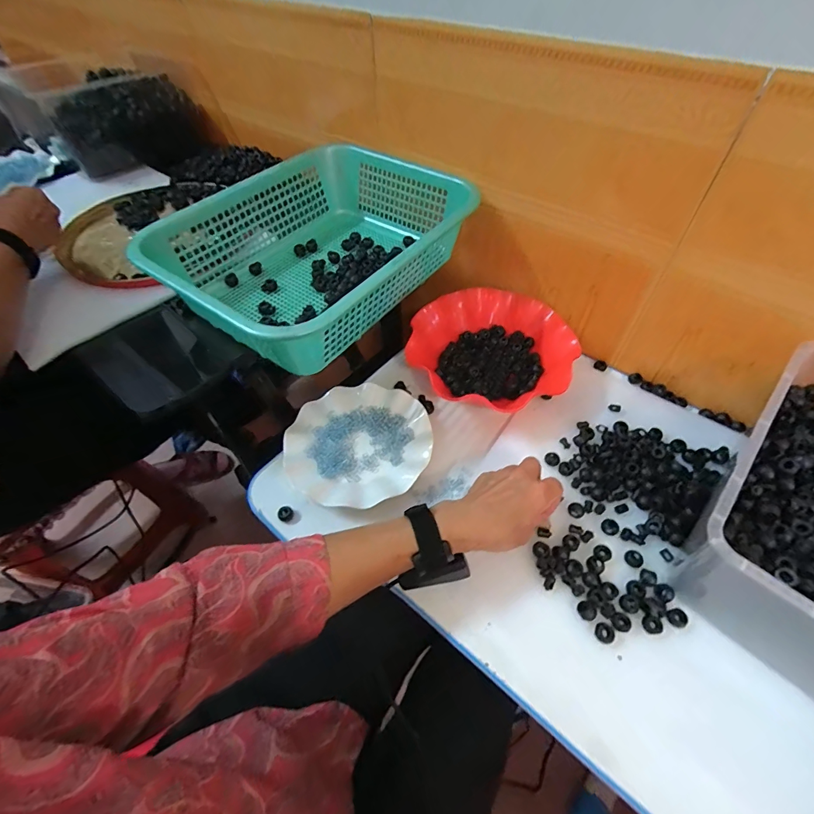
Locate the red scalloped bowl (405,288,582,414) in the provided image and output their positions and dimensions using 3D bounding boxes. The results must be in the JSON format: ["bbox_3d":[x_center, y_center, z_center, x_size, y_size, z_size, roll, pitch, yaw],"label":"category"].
[{"bbox_3d":[0.121,-0.086,0.586,0.223,0.052,0.194,19,56,15],"label":"red scalloped bowl"}]

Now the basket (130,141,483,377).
[{"bbox_3d":[-0.112,-0.207,0.548,0.289,0.110,0.375,31,60,23],"label":"basket"}]

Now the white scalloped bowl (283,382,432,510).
[{"bbox_3d":[-0.062,0.045,0.520,0.176,0.026,0.179,-1,53,1],"label":"white scalloped bowl"}]

